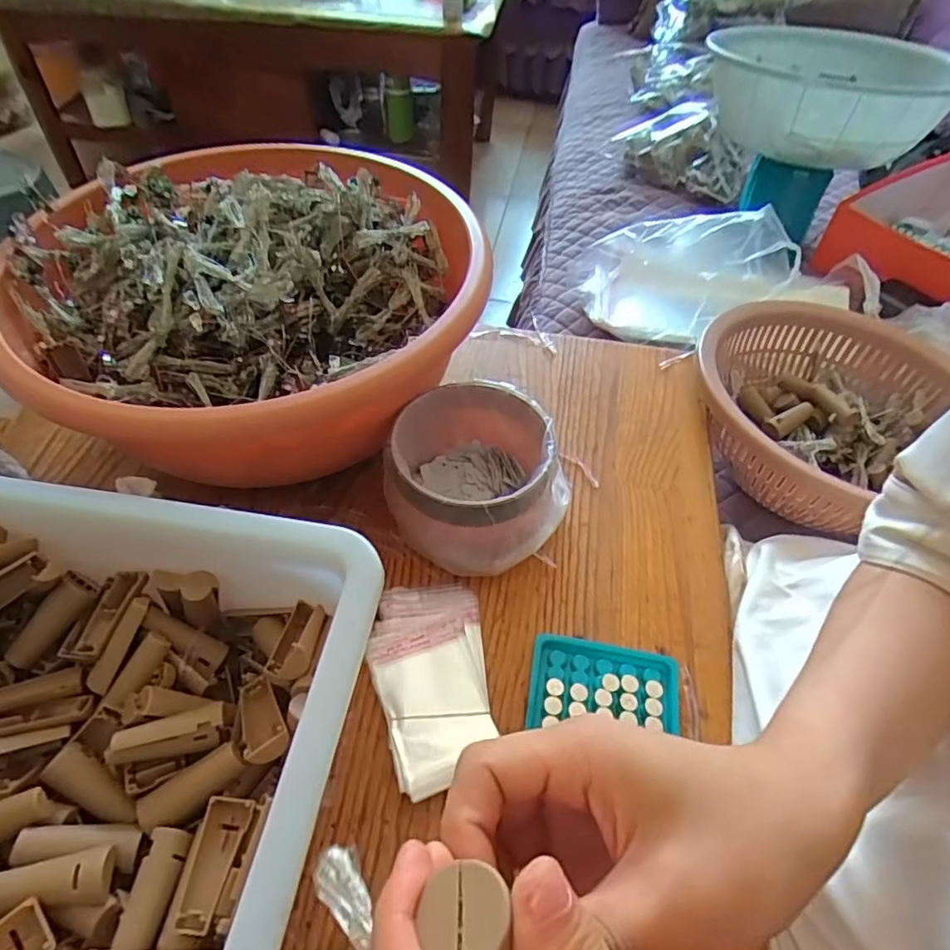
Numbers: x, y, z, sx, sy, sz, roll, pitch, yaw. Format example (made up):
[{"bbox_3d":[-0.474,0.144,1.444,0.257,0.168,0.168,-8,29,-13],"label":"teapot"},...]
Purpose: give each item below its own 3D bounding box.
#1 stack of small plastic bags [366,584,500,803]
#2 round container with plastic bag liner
[{"bbox_3d":[-0.029,0.131,0.384,0.074,0.015,0.134,-4,53,-8],"label":"stack of small plastic bags"},{"bbox_3d":[0.000,0.002,0.441,0.123,0.083,0.119,2,52,-3],"label":"round container with plastic bag liner"}]

